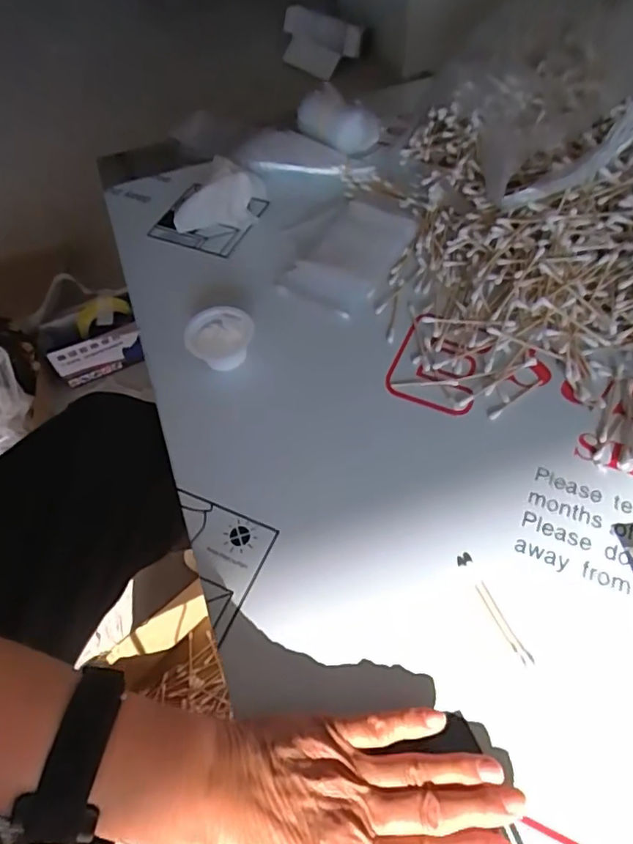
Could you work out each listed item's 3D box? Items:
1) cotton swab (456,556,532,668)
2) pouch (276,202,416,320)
[{"bbox_3d":[0.110,0.114,0.345,0.008,0.004,0.072,-23,59,-11],"label":"cotton swab"},{"bbox_3d":[0.033,-0.152,0.513,0.078,0.022,0.129,27,63,19],"label":"pouch"}]

